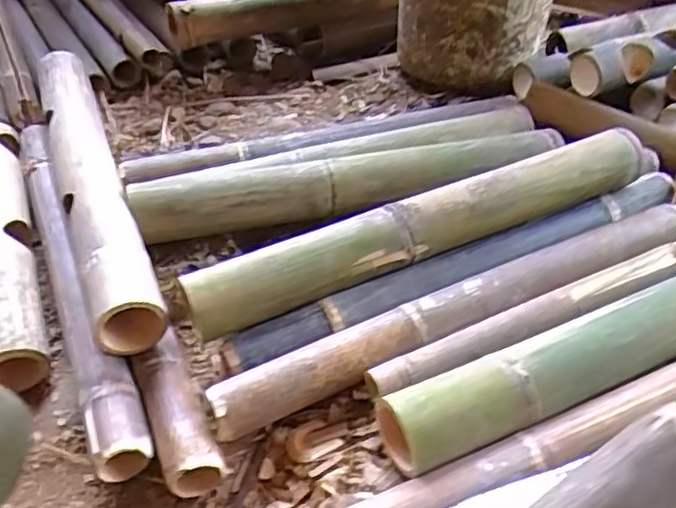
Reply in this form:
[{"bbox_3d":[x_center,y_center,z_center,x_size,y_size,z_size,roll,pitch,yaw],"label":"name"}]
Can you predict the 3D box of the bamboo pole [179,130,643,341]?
[{"bbox_3d":[0.115,-0.040,0.793,0.620,0.062,0.068,-20,44,-17],"label":"bamboo pole"}]

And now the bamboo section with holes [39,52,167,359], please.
[{"bbox_3d":[-0.335,-0.109,0.866,0.079,0.091,0.592,-19,44,-15],"label":"bamboo section with holes"}]

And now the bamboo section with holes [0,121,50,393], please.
[{"bbox_3d":[-0.450,-0.024,0.858,0.079,0.079,0.475,-18,44,-15],"label":"bamboo section with holes"}]

